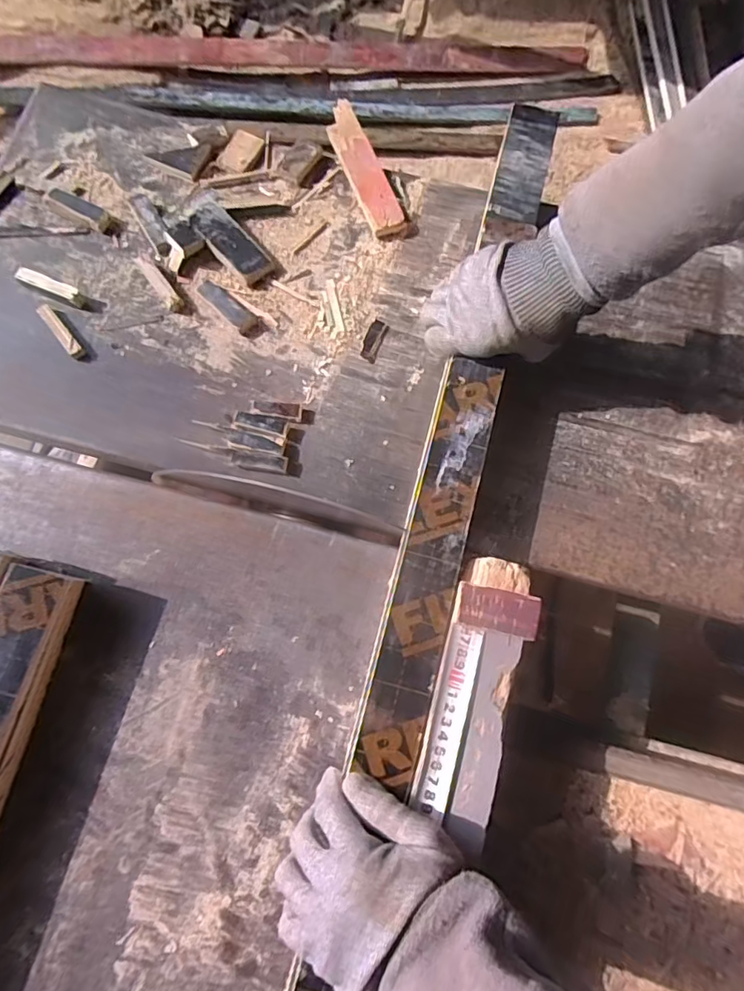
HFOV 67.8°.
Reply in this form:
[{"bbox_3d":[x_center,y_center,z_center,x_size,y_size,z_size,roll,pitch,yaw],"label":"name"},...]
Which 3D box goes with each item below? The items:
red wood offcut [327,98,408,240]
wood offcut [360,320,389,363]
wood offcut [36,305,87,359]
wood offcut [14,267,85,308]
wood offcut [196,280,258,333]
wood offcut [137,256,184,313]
[{"bbox_3d":[-0.010,-0.350,0.587,0.039,0.021,0.179,-19,78,-6],"label":"red wood offcut"},{"bbox_3d":[0.001,-0.153,0.542,0.018,0.004,0.044,21,76,3],"label":"wood offcut"},{"bbox_3d":[-0.296,-0.157,0.526,0.015,0.013,0.067,-37,80,-10],"label":"wood offcut"},{"bbox_3d":[-0.310,-0.200,0.531,0.063,0.020,0.013,21,77,3],"label":"wood offcut"},{"bbox_3d":[-0.141,-0.186,0.539,0.063,0.017,0.024,41,78,8],"label":"wood offcut"},{"bbox_3d":[-0.208,-0.209,0.543,0.015,0.015,0.068,-36,80,-10],"label":"wood offcut"}]

